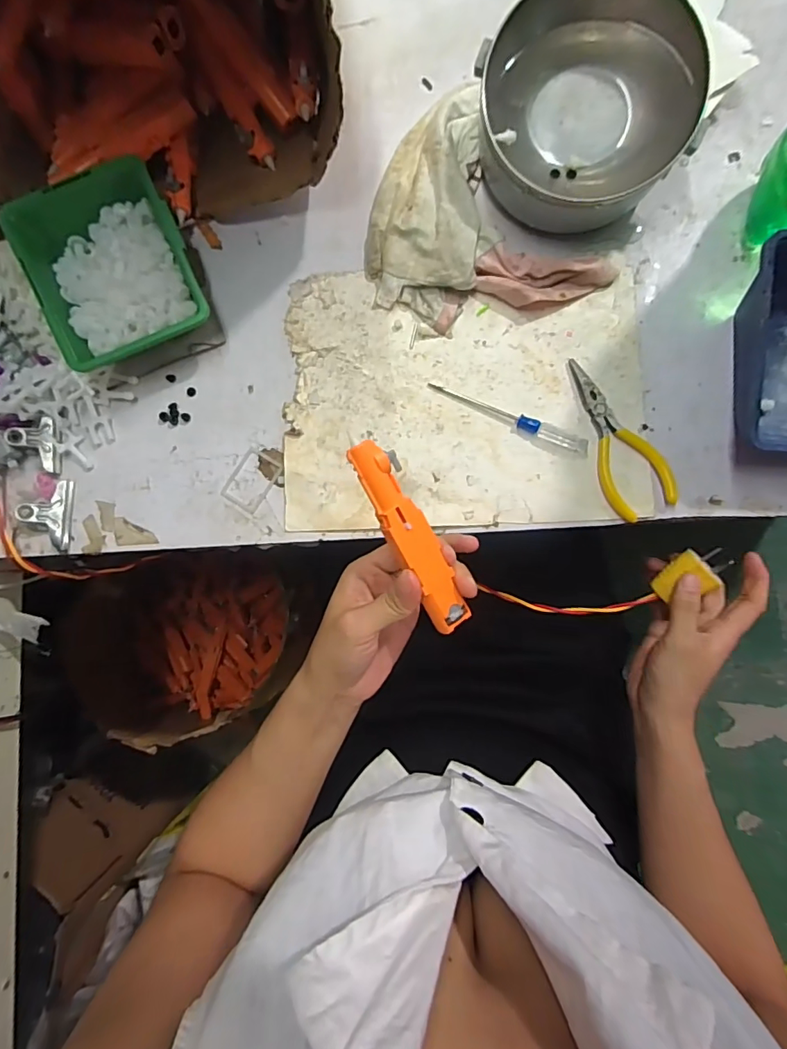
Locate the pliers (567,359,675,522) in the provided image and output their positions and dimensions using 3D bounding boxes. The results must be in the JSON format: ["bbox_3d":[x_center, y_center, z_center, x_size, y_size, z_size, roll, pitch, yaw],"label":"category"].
[{"bbox_3d":[0.166,-0.067,0.369,0.047,0.010,0.126,-24,86,1],"label":"pliers"}]

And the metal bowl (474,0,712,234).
[{"bbox_3d":[0.134,-0.294,0.356,0.143,0.077,0.143,-1,85,6],"label":"metal bowl"}]

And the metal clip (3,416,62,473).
[{"bbox_3d":[-0.283,-0.061,0.388,0.033,0.014,0.043,-15,83,4],"label":"metal clip"}]

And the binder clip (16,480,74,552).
[{"bbox_3d":[-0.273,-0.008,0.383,0.031,0.019,0.053,0,85,6],"label":"binder clip"}]

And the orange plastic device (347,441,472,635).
[{"bbox_3d":[0.011,0.008,0.280,0.024,0.011,0.120,-28,99,1],"label":"orange plastic device"}]

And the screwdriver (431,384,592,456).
[{"bbox_3d":[0.089,-0.084,0.374,0.127,0.007,0.014,26,88,4],"label":"screwdriver"}]

